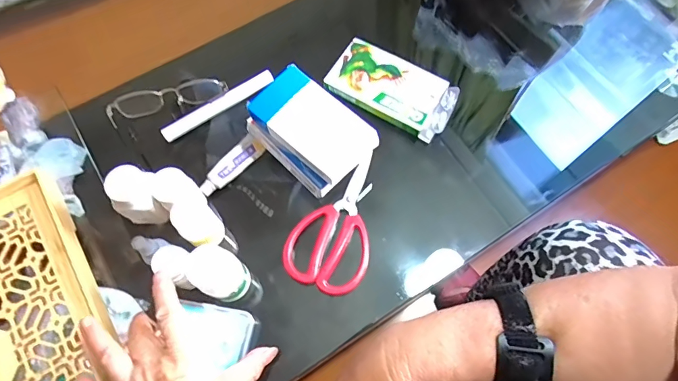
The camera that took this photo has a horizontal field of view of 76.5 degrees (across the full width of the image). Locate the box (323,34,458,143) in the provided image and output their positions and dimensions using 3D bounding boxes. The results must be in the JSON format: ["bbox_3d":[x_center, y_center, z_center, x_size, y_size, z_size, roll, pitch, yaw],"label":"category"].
[{"bbox_3d":[0.064,-0.123,0.504,0.149,0.025,0.075,31,73,11],"label":"box"}]

